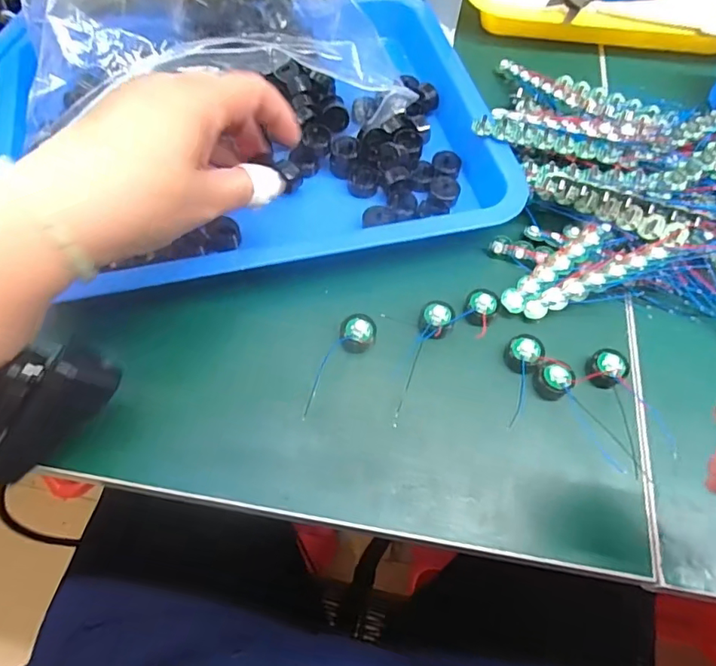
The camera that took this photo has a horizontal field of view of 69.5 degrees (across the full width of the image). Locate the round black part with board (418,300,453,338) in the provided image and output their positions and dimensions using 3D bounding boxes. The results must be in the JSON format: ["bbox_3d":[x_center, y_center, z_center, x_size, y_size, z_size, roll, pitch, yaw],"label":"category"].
[{"bbox_3d":[0.047,-0.008,0.312,0.019,0.012,0.021,18,61,7],"label":"round black part with board"}]

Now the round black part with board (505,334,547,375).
[{"bbox_3d":[0.097,0.012,0.303,0.021,0.012,0.019,42,67,18],"label":"round black part with board"}]

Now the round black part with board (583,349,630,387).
[{"bbox_3d":[0.145,0.020,0.300,0.019,0.014,0.019,1,61,-2],"label":"round black part with board"}]

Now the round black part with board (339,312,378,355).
[{"bbox_3d":[0.001,0.001,0.306,0.020,0.014,0.023,-34,68,-20],"label":"round black part with board"}]

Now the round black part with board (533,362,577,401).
[{"bbox_3d":[0.112,0.027,0.296,0.021,0.012,0.020,1,61,-2],"label":"round black part with board"}]

